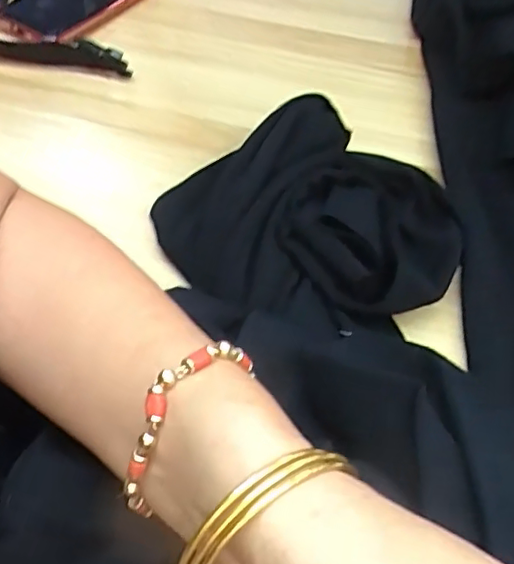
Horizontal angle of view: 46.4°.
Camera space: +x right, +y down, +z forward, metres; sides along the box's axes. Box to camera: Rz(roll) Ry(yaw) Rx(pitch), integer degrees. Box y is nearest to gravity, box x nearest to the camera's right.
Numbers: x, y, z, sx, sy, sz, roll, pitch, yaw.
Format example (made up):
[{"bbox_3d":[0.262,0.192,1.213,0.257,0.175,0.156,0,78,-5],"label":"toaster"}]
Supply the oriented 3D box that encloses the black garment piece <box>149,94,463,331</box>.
[{"bbox_3d":[0.029,-0.031,0.354,0.162,0.058,0.149,-23,59,-17],"label":"black garment piece"}]

